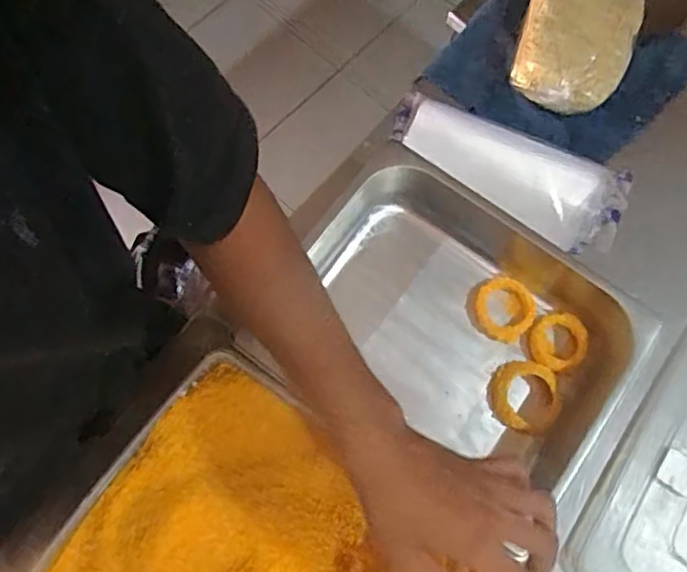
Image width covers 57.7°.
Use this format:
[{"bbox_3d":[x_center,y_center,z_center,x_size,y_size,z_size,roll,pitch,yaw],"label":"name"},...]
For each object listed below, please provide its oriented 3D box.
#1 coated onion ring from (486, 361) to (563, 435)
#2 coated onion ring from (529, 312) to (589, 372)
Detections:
[{"bbox_3d":[0.180,0.109,0.619,0.067,0.016,0.067,1,73,-2],"label":"coated onion ring"},{"bbox_3d":[0.217,0.056,0.628,0.056,0.014,0.055,1,73,-2],"label":"coated onion ring"}]

